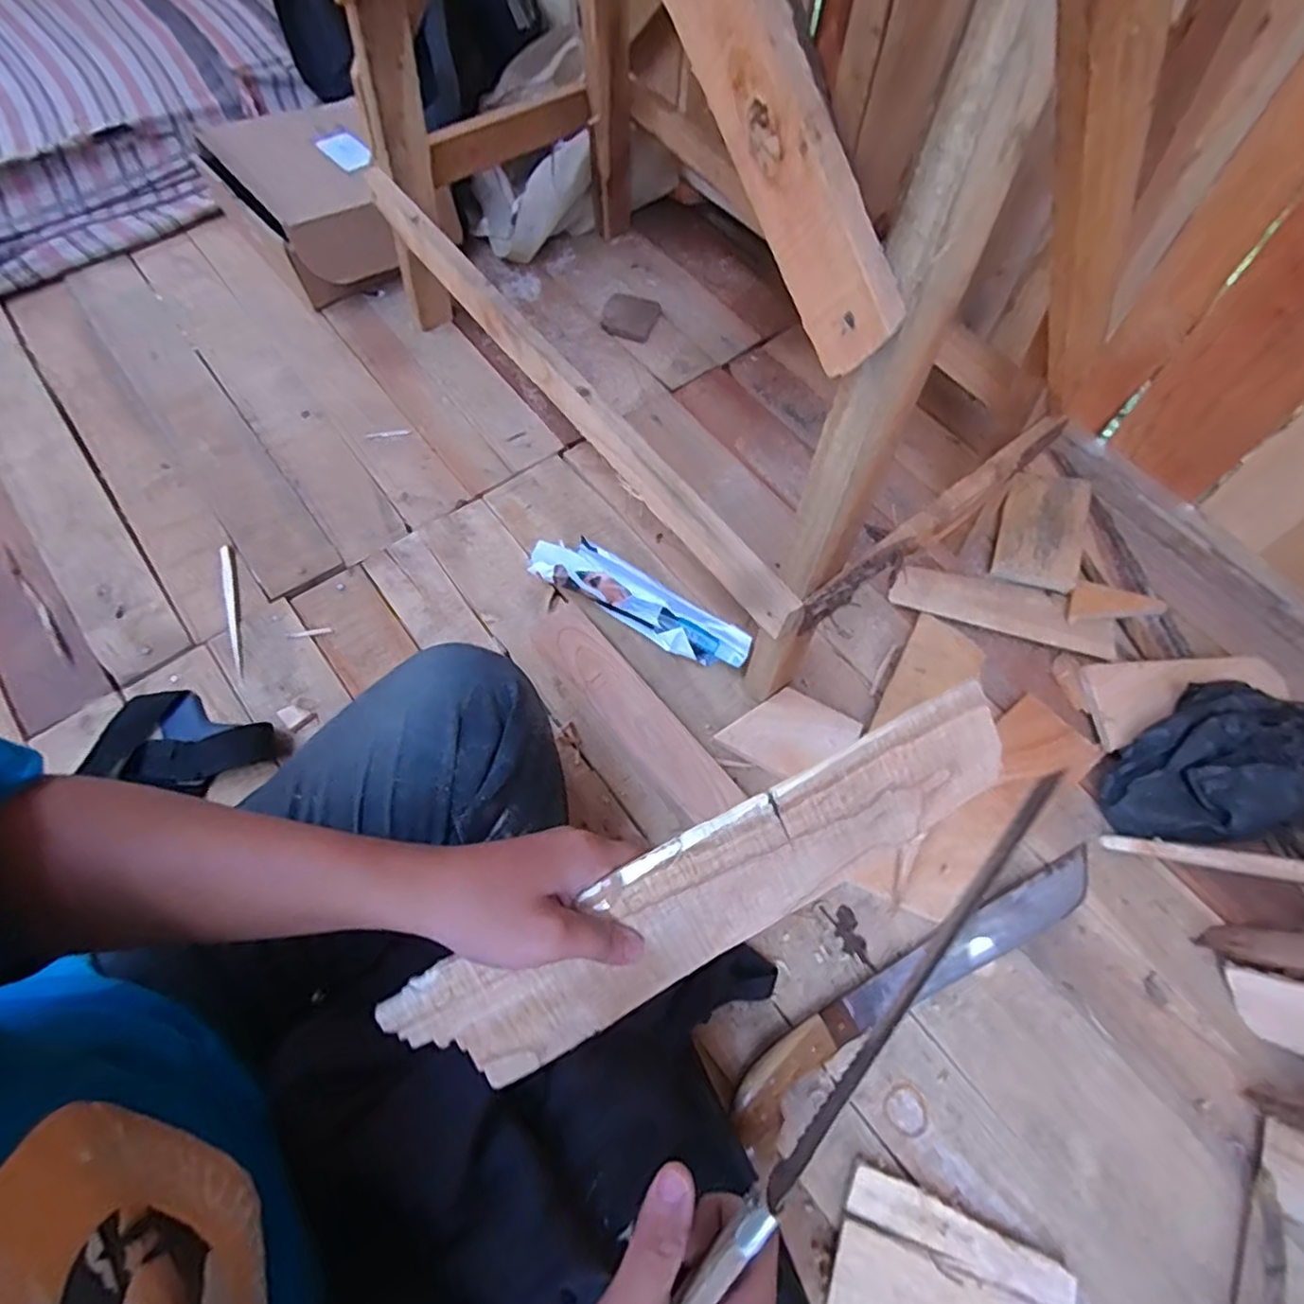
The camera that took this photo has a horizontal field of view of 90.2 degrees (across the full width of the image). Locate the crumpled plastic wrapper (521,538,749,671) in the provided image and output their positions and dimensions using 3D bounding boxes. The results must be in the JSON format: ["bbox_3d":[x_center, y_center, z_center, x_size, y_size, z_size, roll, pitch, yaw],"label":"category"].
[{"bbox_3d":[-0.016,-0.057,0.734,0.265,0.054,0.069,28,67,10],"label":"crumpled plastic wrapper"}]

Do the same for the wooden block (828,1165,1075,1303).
[{"bbox_3d":[0.233,0.491,0.502,0.176,0.020,0.096,21,66,7],"label":"wooden block"}]

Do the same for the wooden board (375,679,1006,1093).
[{"bbox_3d":[0.040,0.129,0.355,0.351,0.007,0.080,-27,107,-6],"label":"wooden board"}]

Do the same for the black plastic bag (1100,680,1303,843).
[{"bbox_3d":[0.586,0.110,0.667,0.257,0.081,0.147,-7,66,-6],"label":"black plastic bag"}]

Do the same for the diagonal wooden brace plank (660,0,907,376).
[{"bbox_3d":[0.029,-0.327,0.319,0.022,0.064,0.376,-33,102,-16],"label":"diagonal wooden brace plank"}]

